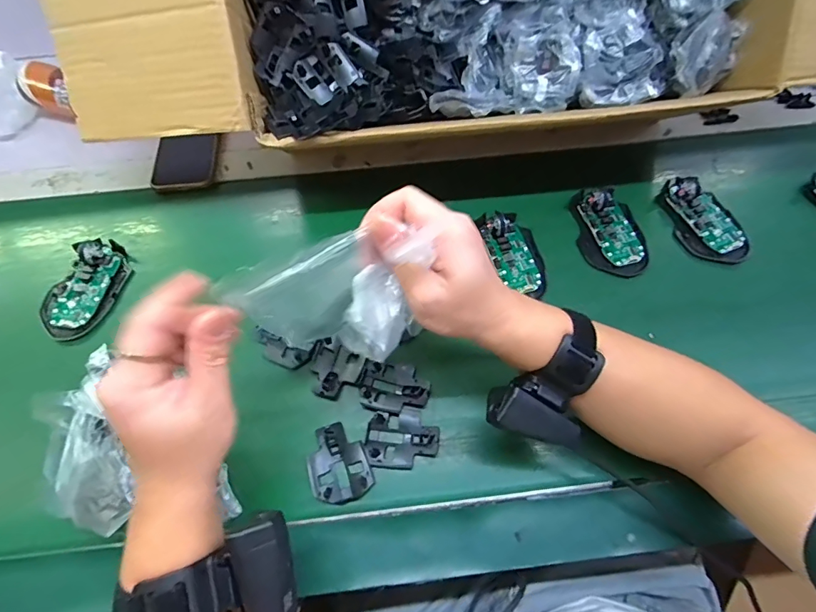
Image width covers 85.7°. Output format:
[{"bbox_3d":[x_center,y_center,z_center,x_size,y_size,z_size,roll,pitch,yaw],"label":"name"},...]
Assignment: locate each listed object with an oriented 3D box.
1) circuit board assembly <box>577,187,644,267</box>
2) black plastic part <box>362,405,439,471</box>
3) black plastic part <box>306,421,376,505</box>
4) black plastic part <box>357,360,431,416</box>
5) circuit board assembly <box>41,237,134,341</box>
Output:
[{"bbox_3d":[0.233,-0.096,0.504,0.047,0.022,0.104,-13,63,-5],"label":"circuit board assembly"},{"bbox_3d":[-0.004,0.120,0.403,0.065,0.010,0.053,2,62,3],"label":"black plastic part"},{"bbox_3d":[-0.063,0.140,0.393,0.052,0.011,0.066,-21,63,-9],"label":"black plastic part"},{"bbox_3d":[-0.012,0.079,0.423,0.065,0.012,0.049,6,63,5],"label":"black plastic part"},{"bbox_3d":[-0.349,-0.022,0.472,0.066,0.024,0.114,11,63,7],"label":"circuit board assembly"}]

